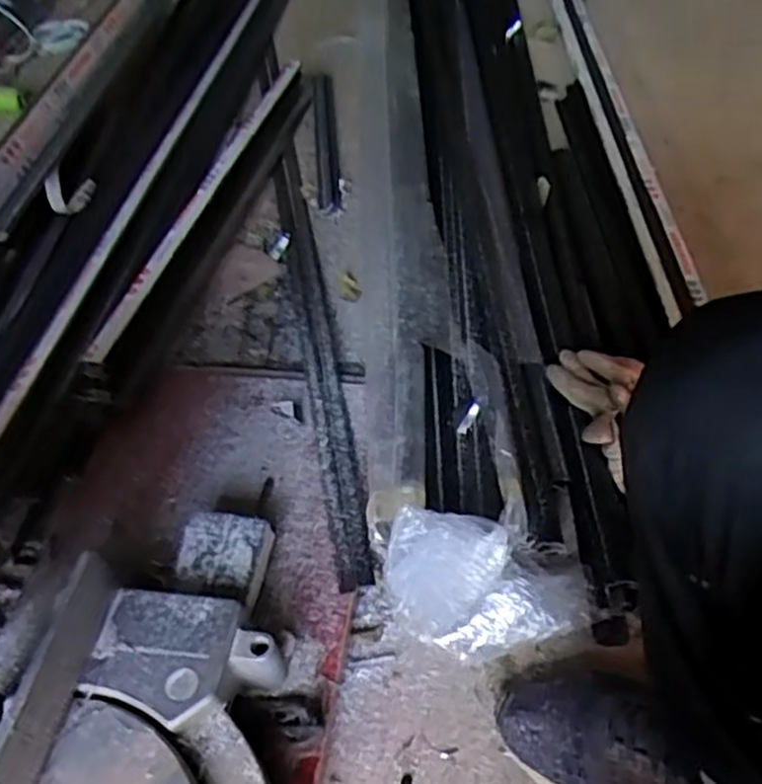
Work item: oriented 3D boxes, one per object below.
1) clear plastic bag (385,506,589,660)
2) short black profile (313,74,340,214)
[{"bbox_3d":[0.099,0.177,0.706,0.189,0.120,0.110,2,47,5],"label":"clear plastic bag"},{"bbox_3d":[-0.099,-0.445,1.320,0.035,0.034,0.426,-5,47,-1],"label":"short black profile"}]

